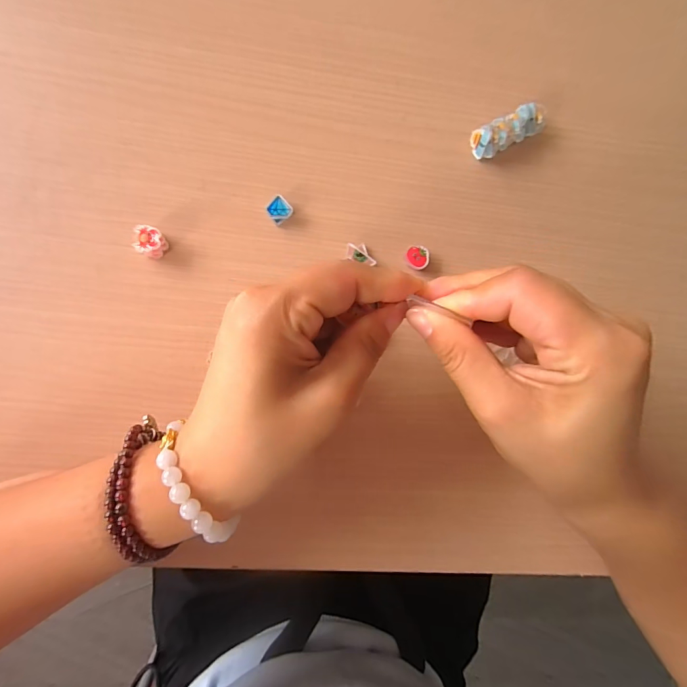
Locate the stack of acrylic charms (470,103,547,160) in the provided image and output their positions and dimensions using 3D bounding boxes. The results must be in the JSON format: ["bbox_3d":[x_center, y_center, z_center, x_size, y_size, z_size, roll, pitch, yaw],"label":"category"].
[{"bbox_3d":[0.106,-0.135,0.238,0.052,0.014,0.016,-29,90,-8],"label":"stack of acrylic charms"}]

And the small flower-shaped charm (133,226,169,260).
[{"bbox_3d":[-0.105,-0.056,0.208,0.013,0.012,0.015,2,86,-7],"label":"small flower-shaped charm"}]

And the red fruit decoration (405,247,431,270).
[{"bbox_3d":[0.045,-0.051,0.229,0.013,0.006,0.014,0,86,-7],"label":"red fruit decoration"}]

